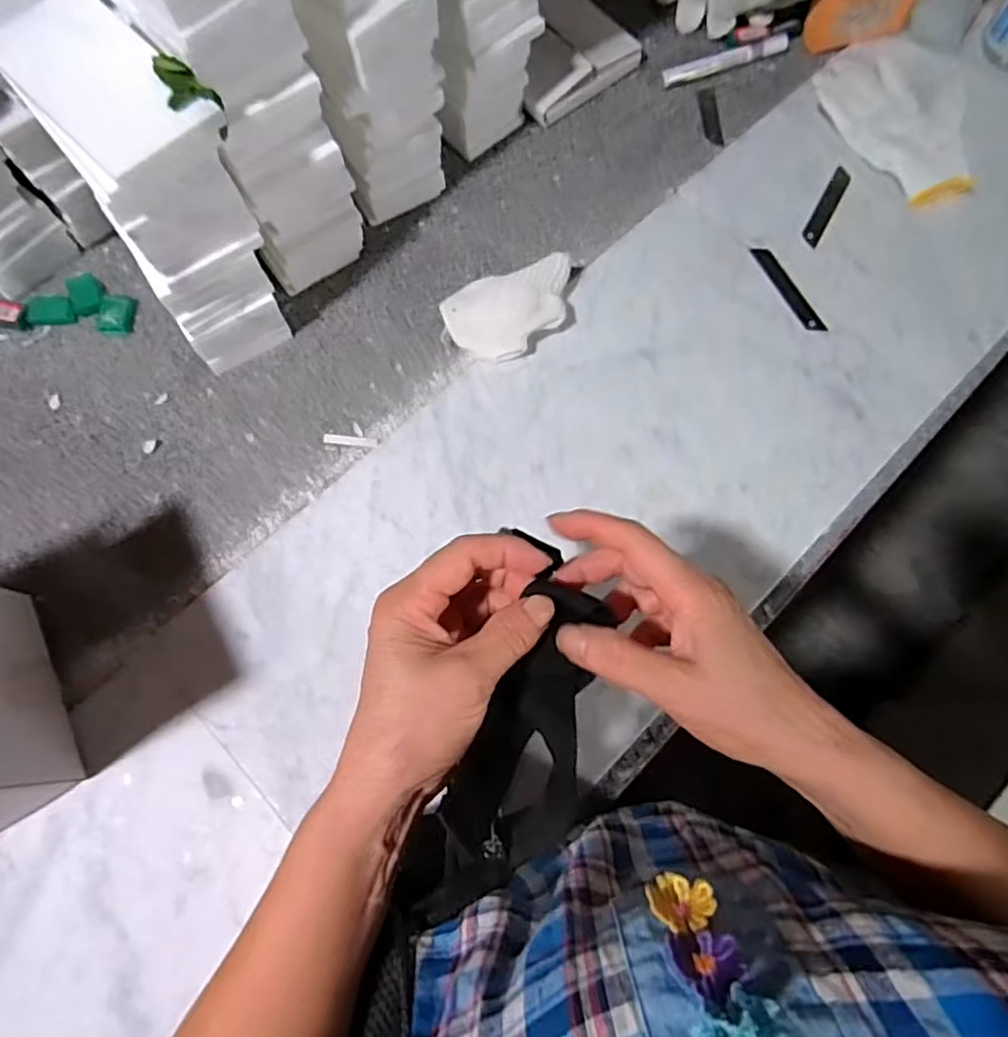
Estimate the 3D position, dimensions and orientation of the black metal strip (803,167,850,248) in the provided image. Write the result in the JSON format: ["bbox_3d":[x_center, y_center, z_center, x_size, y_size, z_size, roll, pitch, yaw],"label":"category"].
[{"bbox_3d":[0.305,-0.296,0.600,0.017,0.004,0.096,28,74,10],"label":"black metal strip"}]

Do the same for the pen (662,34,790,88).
[{"bbox_3d":[0.229,-0.469,0.652,0.139,0.017,0.019,-21,73,-6],"label":"pen"}]

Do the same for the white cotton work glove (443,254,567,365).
[{"bbox_3d":[0.009,-0.174,0.546,0.116,0.044,0.070,-17,72,-5],"label":"white cotton work glove"}]

